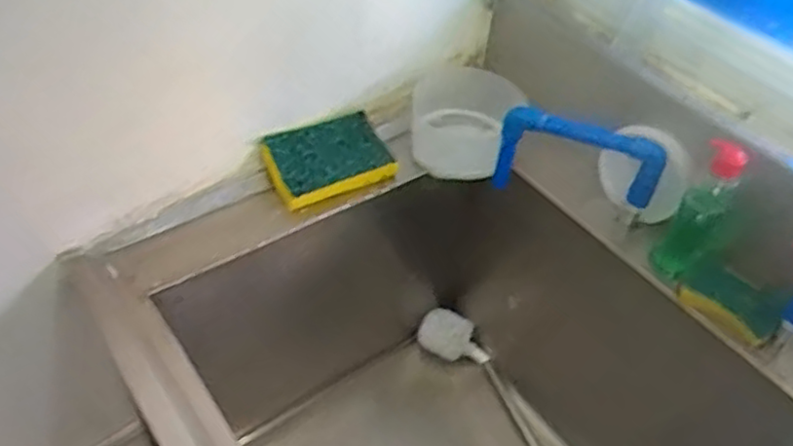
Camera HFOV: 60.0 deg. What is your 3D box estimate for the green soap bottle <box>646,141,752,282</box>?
[{"bbox_3d":[0.321,-0.010,0.724,0.051,0.169,0.042,27,49,19],"label":"green soap bottle"}]

